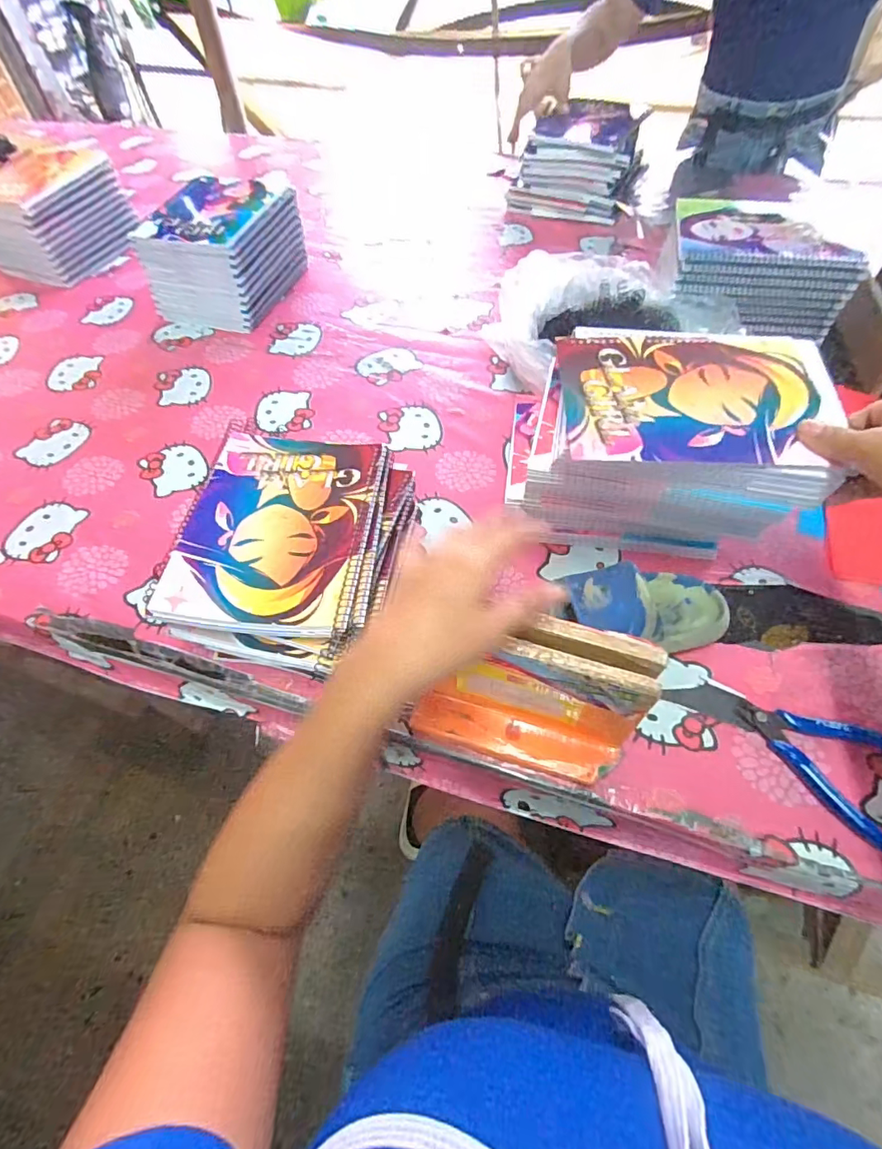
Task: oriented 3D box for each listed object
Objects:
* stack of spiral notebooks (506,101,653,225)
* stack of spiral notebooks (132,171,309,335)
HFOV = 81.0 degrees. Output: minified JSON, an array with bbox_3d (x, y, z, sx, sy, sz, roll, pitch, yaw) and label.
[{"bbox_3d":[0.241,-0.726,0.904,0.205,0.121,0.186,17,59,14],"label":"stack of spiral notebooks"},{"bbox_3d":[-0.312,-0.471,0.758,0.148,0.124,0.203,13,58,11],"label":"stack of spiral notebooks"}]

